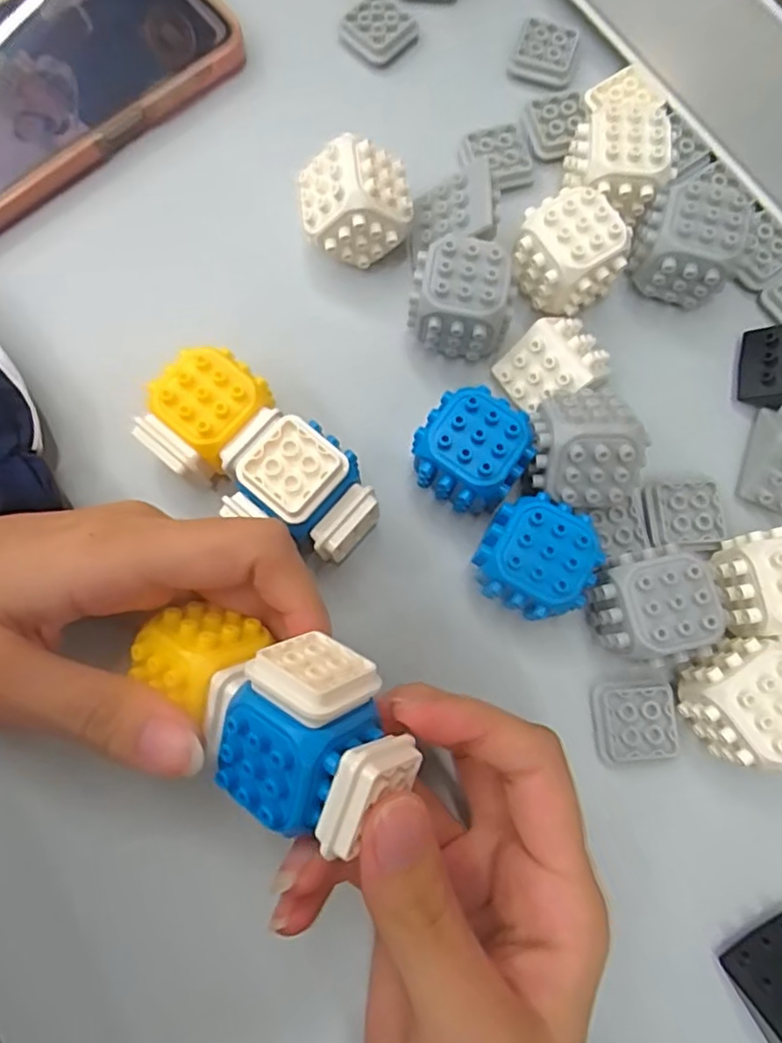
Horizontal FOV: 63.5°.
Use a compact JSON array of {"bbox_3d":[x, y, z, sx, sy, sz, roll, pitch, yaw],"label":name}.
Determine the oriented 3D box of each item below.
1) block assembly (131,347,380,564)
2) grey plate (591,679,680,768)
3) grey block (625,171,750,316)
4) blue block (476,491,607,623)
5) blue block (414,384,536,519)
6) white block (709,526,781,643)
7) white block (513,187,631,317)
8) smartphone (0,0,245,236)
[{"bbox_3d":[-0.044,-0.020,0.219,0.081,0.045,0.040,41,81,6],"label":"block assembly"},{"bbox_3d":[0.084,0.069,0.218,0.028,0.008,0.028,-1,78,5],"label":"grey plate"},{"bbox_3d":[0.112,-0.104,0.241,0.037,0.039,0.034,19,79,2],"label":"grey block"},{"bbox_3d":[0.048,0.014,0.216,0.036,0.036,0.036,29,80,4],"label":"blue block"},{"bbox_3d":[0.027,-0.022,0.223,0.036,0.038,0.037,37,81,5],"label":"blue block"},{"bbox_3d":[0.128,0.022,0.215,0.032,0.036,0.036,-15,80,-4],"label":"white block"},{"bbox_3d":[0.066,-0.098,0.239,0.031,0.036,0.033,-32,82,-7],"label":"white block"},{"bbox_3d":[-0.148,-0.177,0.262,0.166,0.019,0.082,-40,82,-7],"label":"smartphone"}]

